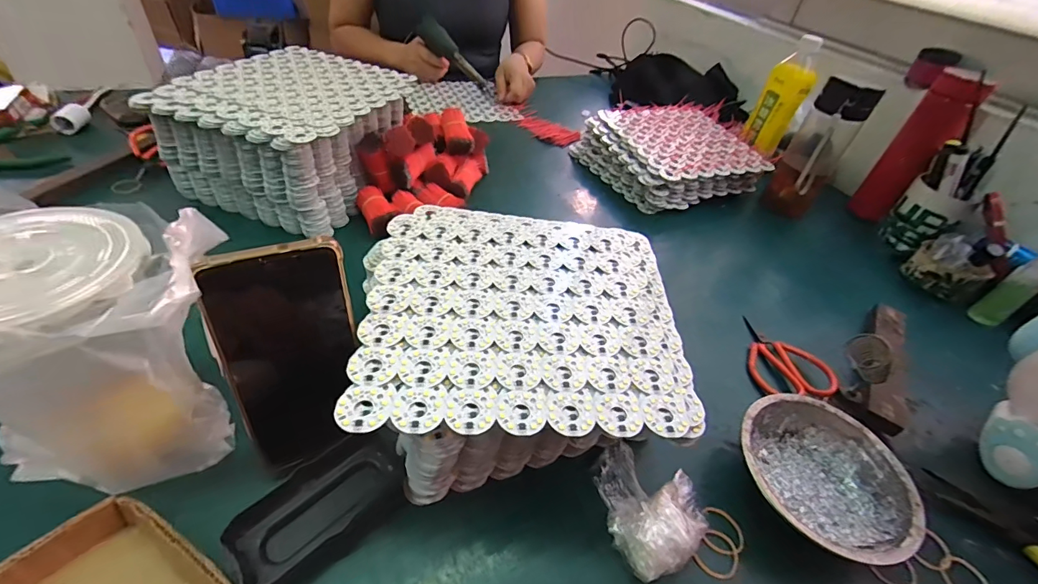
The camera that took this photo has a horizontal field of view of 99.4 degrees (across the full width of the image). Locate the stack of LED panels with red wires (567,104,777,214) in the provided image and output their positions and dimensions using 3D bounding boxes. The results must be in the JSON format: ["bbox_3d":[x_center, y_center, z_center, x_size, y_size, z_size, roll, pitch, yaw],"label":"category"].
[{"bbox_3d":[0.263,-0.239,0.747,0.255,0.066,0.246,-17,49,-26],"label":"stack of LED panels with red wires"}]

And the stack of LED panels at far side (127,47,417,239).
[{"bbox_3d":[-0.290,-0.209,0.598,0.215,0.135,0.260,20,44,11],"label":"stack of LED panels at far side"}]

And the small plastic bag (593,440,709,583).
[{"bbox_3d":[0.097,0.159,0.330,0.075,0.036,0.093,-5,43,-16],"label":"small plastic bag"}]

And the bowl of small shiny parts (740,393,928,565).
[{"bbox_3d":[0.240,0.147,0.351,0.122,0.044,0.124,5,43,-5],"label":"bowl of small shiny parts"}]

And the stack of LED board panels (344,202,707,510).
[{"bbox_3d":[0.004,0.039,0.376,0.244,0.107,0.239,3,43,-8],"label":"stack of LED board panels"}]

